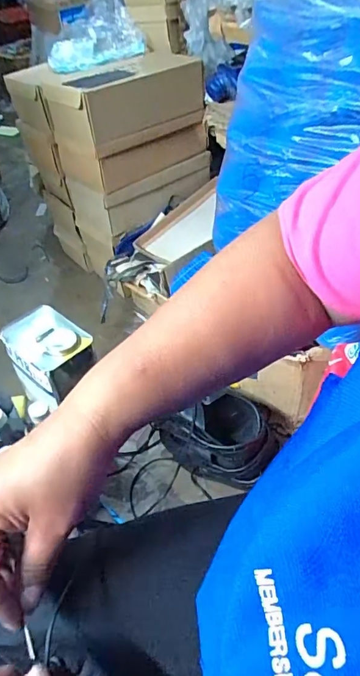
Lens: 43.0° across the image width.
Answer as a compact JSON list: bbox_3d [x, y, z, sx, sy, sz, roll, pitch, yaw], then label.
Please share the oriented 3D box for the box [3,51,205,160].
[{"bbox_3d":[-0.161,-0.566,1.058,0.339,0.130,0.309,-33,51,-26],"label":"box"}]

